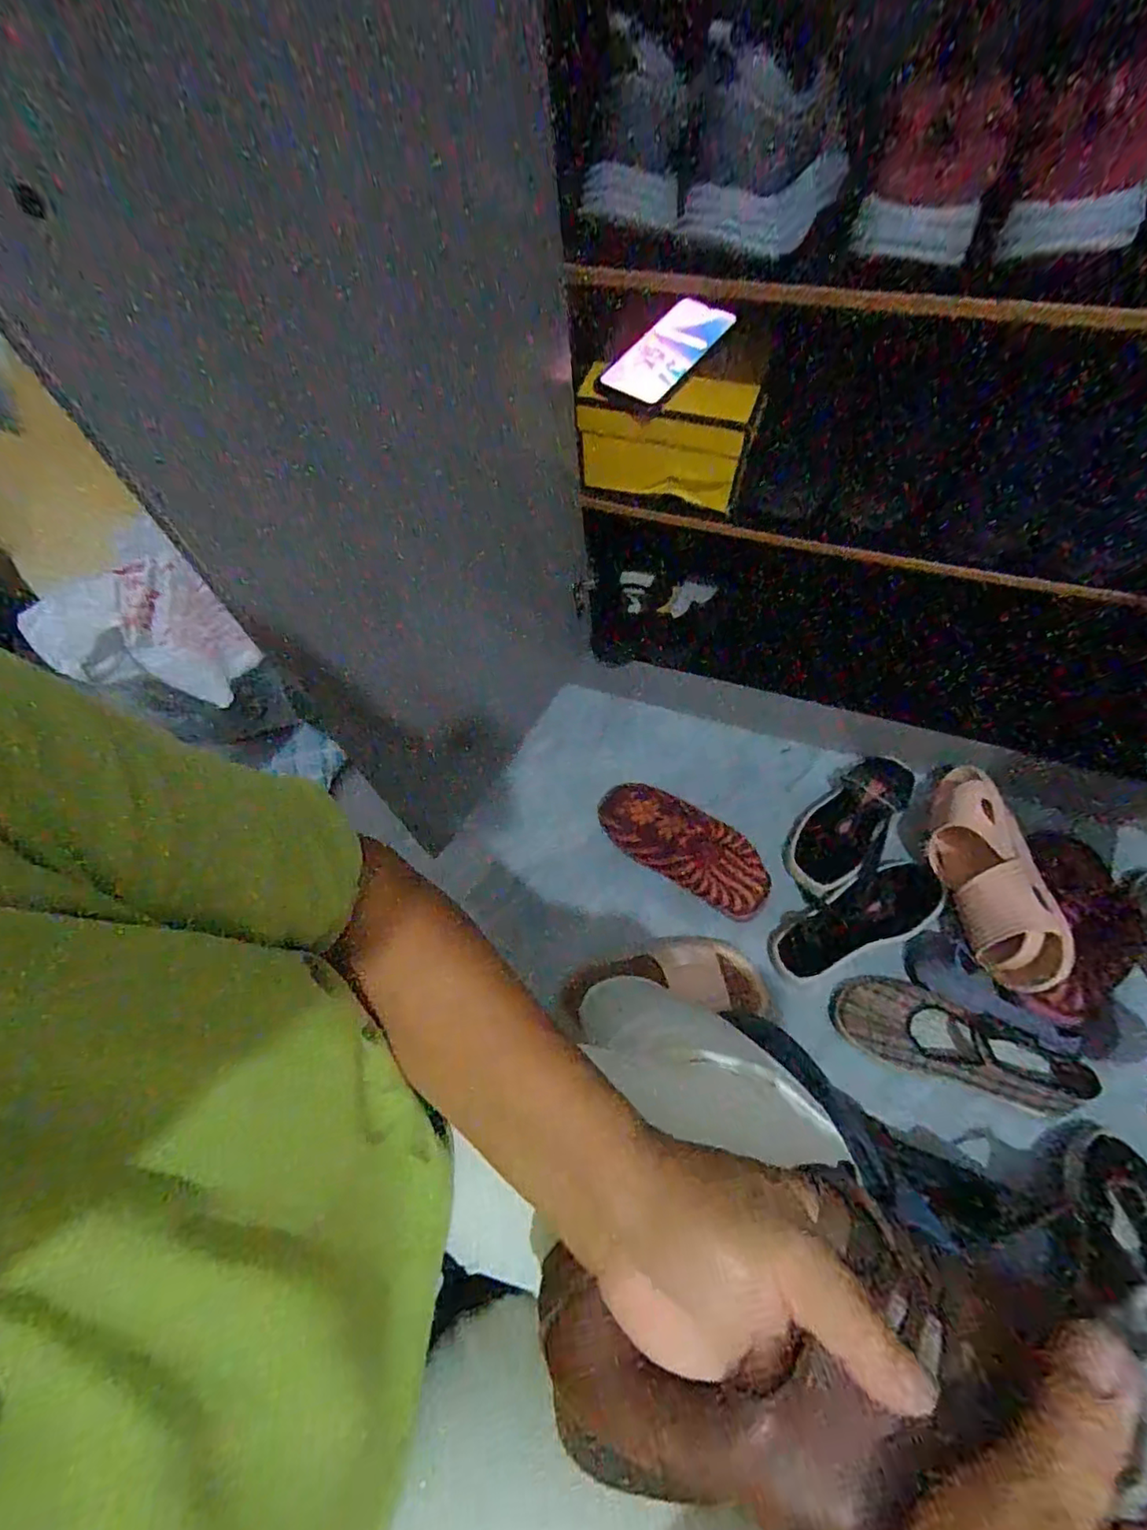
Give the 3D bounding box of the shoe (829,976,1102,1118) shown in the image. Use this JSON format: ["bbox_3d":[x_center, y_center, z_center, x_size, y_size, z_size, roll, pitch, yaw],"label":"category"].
[{"bbox_3d":[0.409,0.293,0.629,0.230,0.043,0.087,16,63,14],"label":"shoe"}]

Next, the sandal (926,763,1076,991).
[{"bbox_3d":[0.479,0.117,0.680,0.083,0.092,0.280,1,60,5],"label":"sandal"}]

